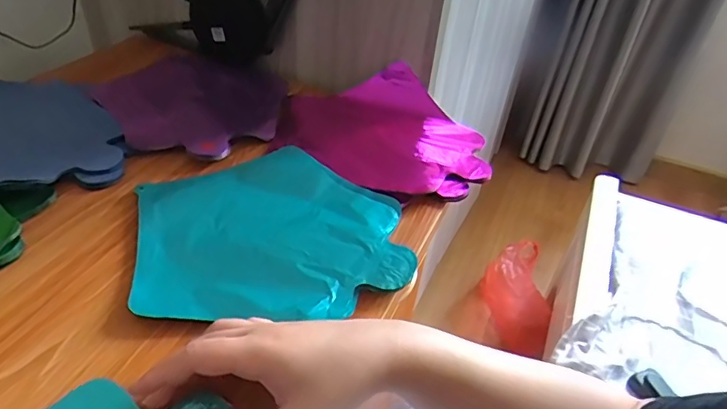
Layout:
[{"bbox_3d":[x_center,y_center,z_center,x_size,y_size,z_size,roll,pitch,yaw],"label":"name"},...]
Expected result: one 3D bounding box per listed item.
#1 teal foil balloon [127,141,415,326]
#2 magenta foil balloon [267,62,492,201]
[{"bbox_3d":[-0.083,0.016,0.471,0.229,0.008,0.214,-3,40,-9],"label":"teal foil balloon"},{"bbox_3d":[0.023,-0.093,0.600,0.263,0.050,0.191,22,42,19],"label":"magenta foil balloon"}]

